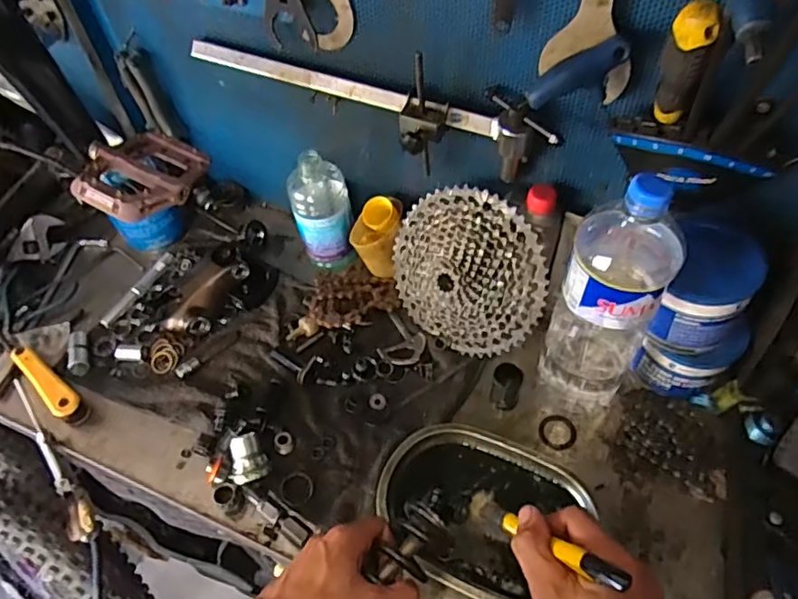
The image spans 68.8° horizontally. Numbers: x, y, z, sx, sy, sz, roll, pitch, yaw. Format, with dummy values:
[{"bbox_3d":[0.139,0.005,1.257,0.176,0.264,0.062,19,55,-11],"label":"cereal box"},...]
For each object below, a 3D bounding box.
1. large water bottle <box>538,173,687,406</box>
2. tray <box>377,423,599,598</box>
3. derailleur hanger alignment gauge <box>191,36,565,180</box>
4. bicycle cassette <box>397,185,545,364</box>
[{"bbox_3d":[0.204,0.002,0.565,0.086,0.311,0.108,28,60,22],"label":"large water bottle"},{"bbox_3d":[0.078,0.215,0.589,0.195,0.039,0.155,12,55,13],"label":"tray"},{"bbox_3d":[-0.040,-0.209,0.637,0.428,0.088,0.073,24,59,20],"label":"derailleur hanger alignment gauge"},{"bbox_3d":[0.067,-0.027,0.667,0.195,0.191,0.047,30,31,24],"label":"bicycle cassette"}]

